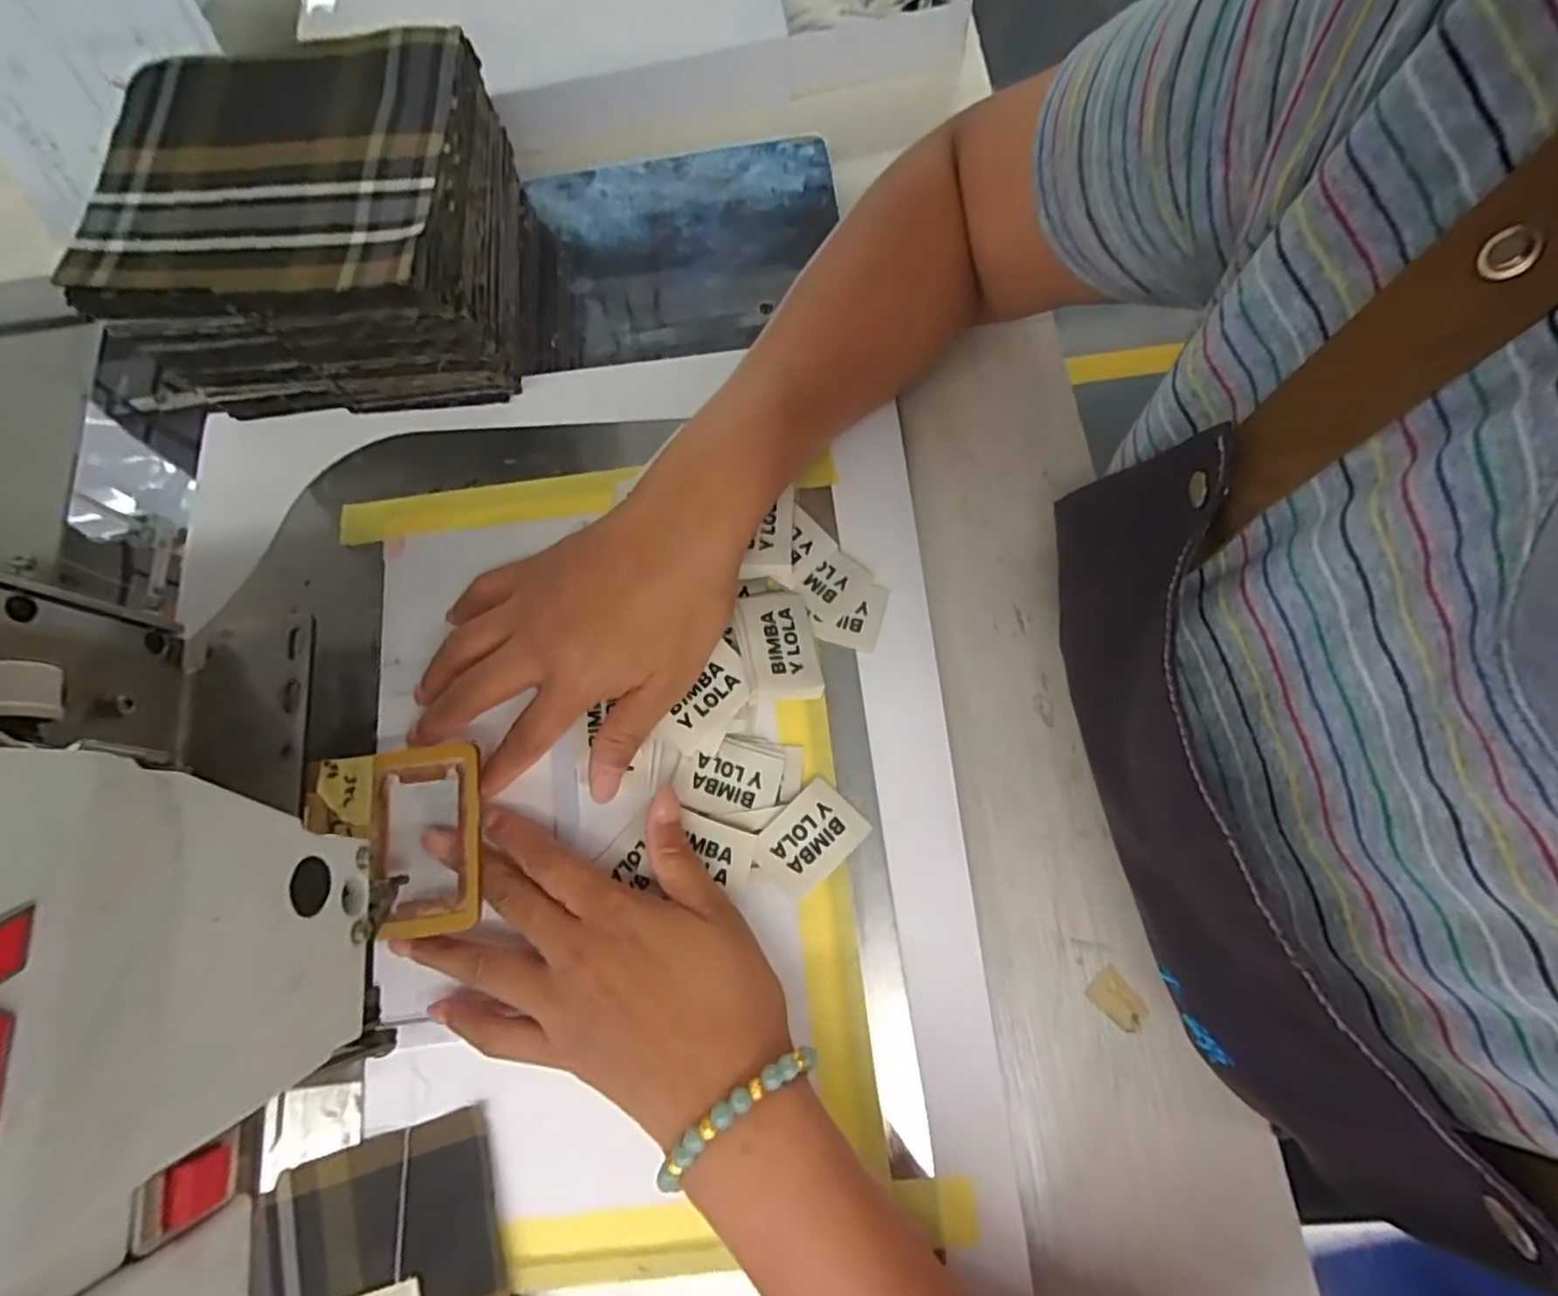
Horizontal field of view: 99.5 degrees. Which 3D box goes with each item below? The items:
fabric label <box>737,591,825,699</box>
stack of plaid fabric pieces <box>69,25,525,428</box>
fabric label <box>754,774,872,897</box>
[{"bbox_3d":[0.000,-0.003,0.312,0.035,0.005,0.054,-4,69,-25],"label":"fabric label"},{"bbox_3d":[-0.228,-0.213,0.347,0.173,0.094,0.152,-2,76,4],"label":"stack of plaid fabric pieces"},{"bbox_3d":[0.013,0.086,0.298,0.035,0.005,0.048,44,80,10],"label":"fabric label"}]

